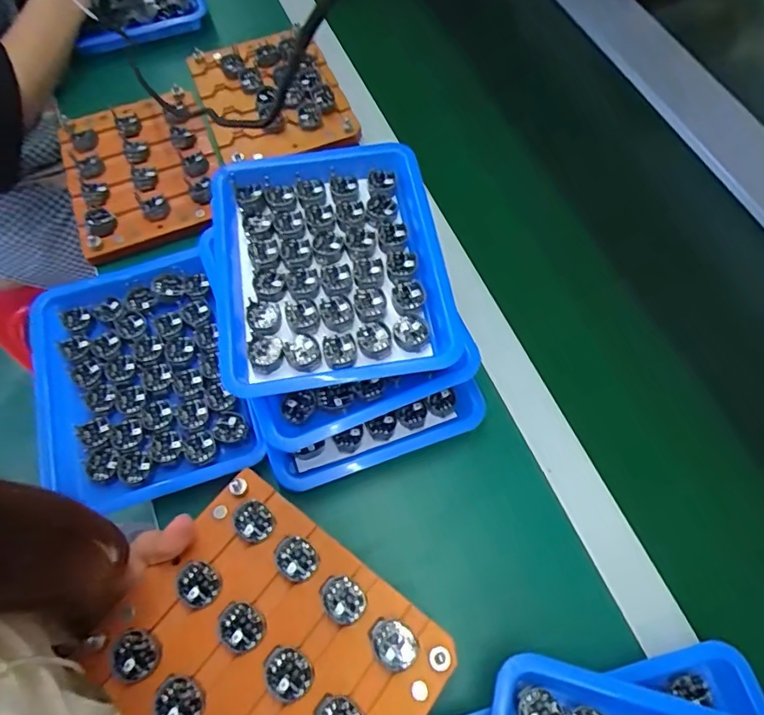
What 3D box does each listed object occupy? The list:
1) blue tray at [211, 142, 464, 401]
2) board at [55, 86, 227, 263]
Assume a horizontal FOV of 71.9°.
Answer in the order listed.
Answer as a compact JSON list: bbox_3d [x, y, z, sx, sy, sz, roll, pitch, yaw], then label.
[{"bbox_3d":[-0.044,-0.076,0.432,0.189,0.040,0.221,-8,62,-6],"label":"blue tray"},{"bbox_3d":[-0.249,-0.197,0.550,0.152,0.027,0.187,-21,64,-13],"label":"board"}]

